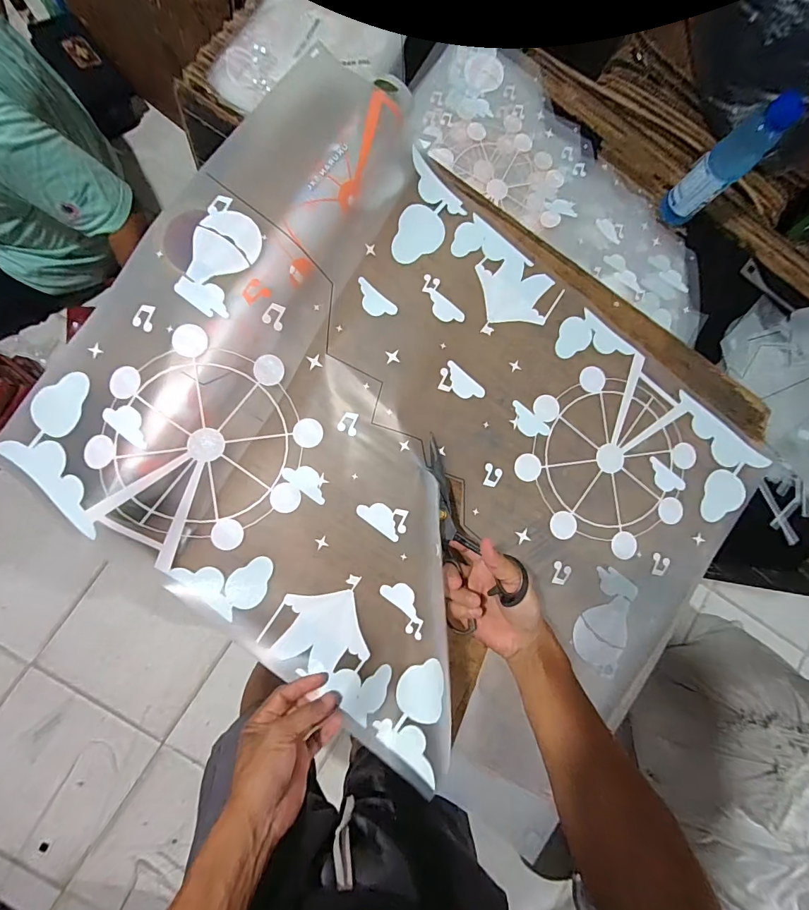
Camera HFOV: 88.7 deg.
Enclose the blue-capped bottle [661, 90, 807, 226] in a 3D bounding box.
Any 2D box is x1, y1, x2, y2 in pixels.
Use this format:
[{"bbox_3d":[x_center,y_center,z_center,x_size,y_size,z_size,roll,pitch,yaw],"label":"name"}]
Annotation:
[{"bbox_3d":[0.507,-0.459,0.673,0.052,0.187,0.067,-43,91,-8],"label":"blue-capped bottle"}]

